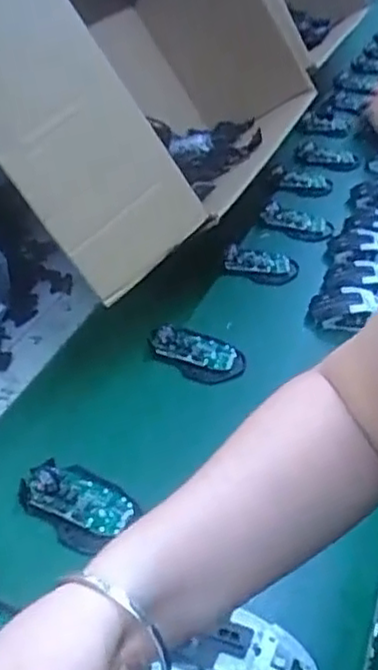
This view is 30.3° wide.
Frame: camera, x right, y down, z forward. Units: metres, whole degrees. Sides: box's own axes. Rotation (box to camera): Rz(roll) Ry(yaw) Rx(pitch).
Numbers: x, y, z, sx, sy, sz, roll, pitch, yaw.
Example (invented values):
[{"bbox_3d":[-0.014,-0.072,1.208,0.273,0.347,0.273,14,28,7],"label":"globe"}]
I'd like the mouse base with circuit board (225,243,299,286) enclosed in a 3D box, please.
[{"bbox_3d":[0.101,-0.098,0.969,0.101,0.017,0.066,8,38,3],"label":"mouse base with circuit board"}]

